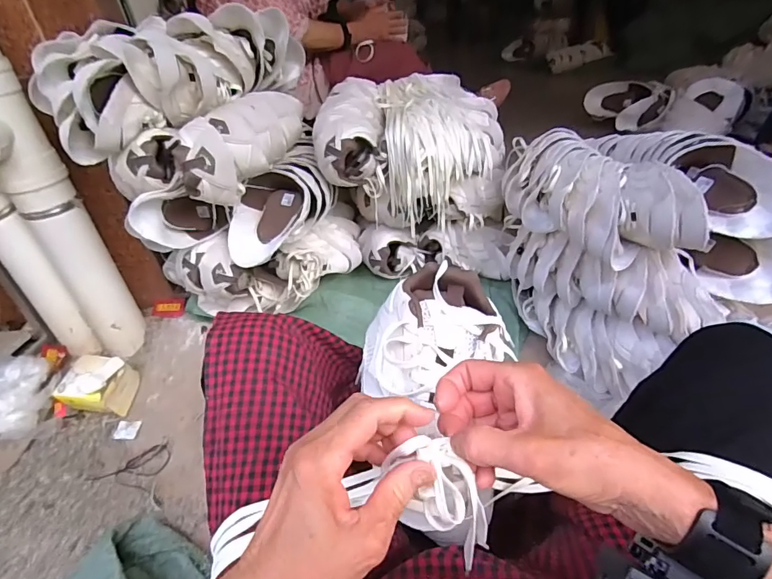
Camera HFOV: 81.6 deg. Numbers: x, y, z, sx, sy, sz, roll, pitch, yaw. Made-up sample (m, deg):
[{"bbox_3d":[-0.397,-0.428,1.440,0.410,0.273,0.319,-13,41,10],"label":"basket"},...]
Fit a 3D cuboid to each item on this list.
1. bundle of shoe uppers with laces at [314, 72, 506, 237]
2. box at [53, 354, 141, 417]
[{"bbox_3d":[0.050,-0.330,1.018,0.393,0.208,0.323,-8,38,0],"label":"bundle of shoe uppers with laces"},{"bbox_3d":[-0.653,0.214,1.013,0.147,0.095,0.113,-2,38,8],"label":"box"}]

